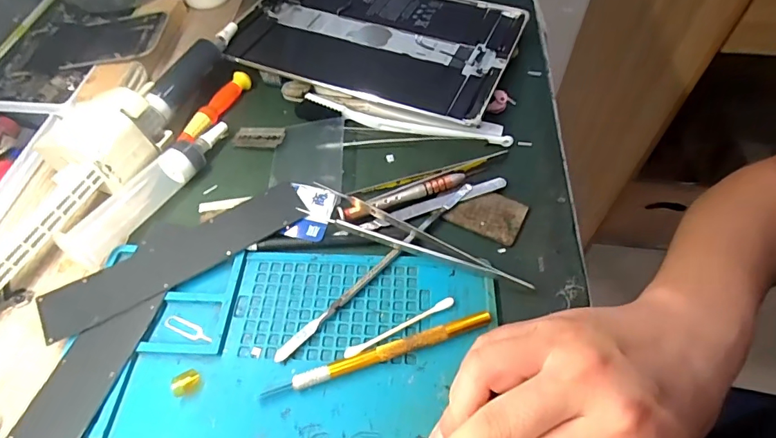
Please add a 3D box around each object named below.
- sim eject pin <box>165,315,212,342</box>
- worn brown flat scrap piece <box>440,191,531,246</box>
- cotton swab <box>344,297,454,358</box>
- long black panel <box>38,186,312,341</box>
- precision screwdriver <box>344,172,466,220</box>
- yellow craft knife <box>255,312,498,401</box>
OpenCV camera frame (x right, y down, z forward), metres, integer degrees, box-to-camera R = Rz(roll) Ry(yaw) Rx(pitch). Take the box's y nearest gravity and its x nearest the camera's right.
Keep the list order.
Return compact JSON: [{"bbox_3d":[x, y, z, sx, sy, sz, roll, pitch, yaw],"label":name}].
[{"bbox_3d":[-0.118,0.065,0.269,0.032,0.004,0.009,17,57,12],"label":"sim eject pin"},{"bbox_3d":[0.068,-0.006,0.312,0.048,0.004,0.035,24,59,16],"label":"worn brown flat scrap piece"},{"bbox_3d":[0.007,0.063,0.266,0.070,0.004,0.006,-23,58,-15],"label":"cotton swab"},{"bbox_3d":[-0.131,0.021,0.294,0.163,0.009,0.037,-29,60,-18],"label":"long black panel"},{"bbox_3d":[0.012,-0.018,0.317,0.087,0.008,0.012,-18,57,-12],"label":"precision screwdriver"},{"bbox_3d":[-0.004,0.075,0.256,0.131,0.009,0.009,-15,56,-10],"label":"yellow craft knife"}]

